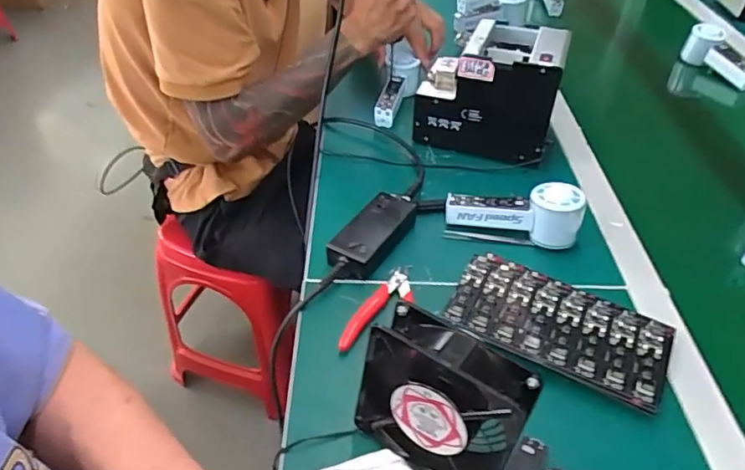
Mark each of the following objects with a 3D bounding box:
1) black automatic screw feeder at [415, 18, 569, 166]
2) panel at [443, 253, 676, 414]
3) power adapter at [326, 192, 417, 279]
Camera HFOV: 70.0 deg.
[{"bbox_3d":[0.159,-0.199,0.733,0.178,0.149,0.133,14,45,13],"label":"black automatic screw feeder"},{"bbox_3d":[0.177,0.088,0.512,0.197,0.021,0.104,21,47,20],"label":"panel"},{"bbox_3d":[0.001,-0.002,0.596,0.052,0.035,0.126,25,48,24],"label":"power adapter"}]

